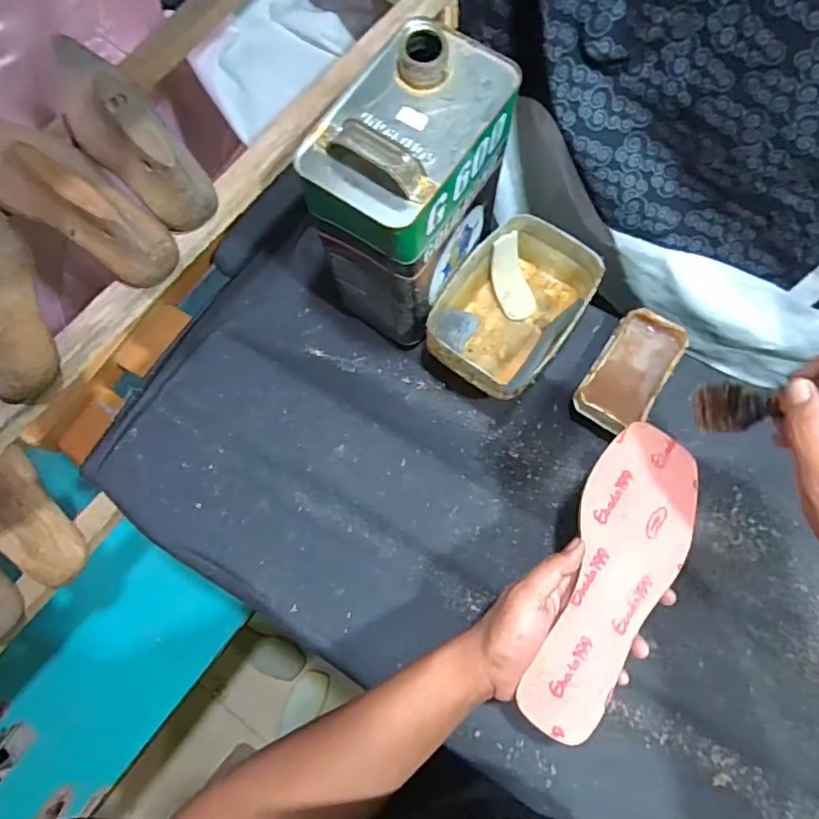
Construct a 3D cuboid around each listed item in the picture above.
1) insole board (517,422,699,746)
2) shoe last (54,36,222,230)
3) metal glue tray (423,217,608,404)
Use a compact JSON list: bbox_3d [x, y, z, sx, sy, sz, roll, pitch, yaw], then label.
[{"bbox_3d":[0.159,0.130,0.430,0.082,0.007,0.242,23,78,8],"label":"insole board"},{"bbox_3d":[-0.217,-0.211,0.443,0.068,0.066,0.172,-37,74,-11],"label":"shoe last"},{"bbox_3d":[0.108,-0.104,0.583,0.124,0.070,0.189,34,75,11],"label":"metal glue tray"}]

